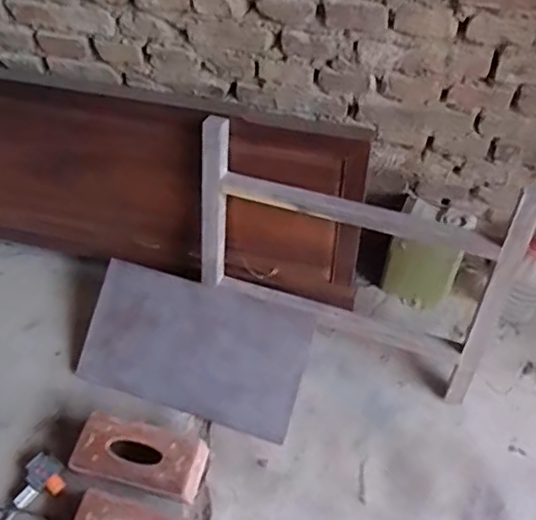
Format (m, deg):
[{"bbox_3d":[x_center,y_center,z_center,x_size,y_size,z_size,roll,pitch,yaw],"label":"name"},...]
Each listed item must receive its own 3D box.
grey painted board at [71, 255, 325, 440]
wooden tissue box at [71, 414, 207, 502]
[{"bbox_3d":[-0.175,0.205,1.398,0.522,0.021,0.296,15,86,13],"label":"grey painted board"},{"bbox_3d":[-0.277,0.433,1.286,0.275,0.101,0.145,11,59,11],"label":"wooden tissue box"}]

